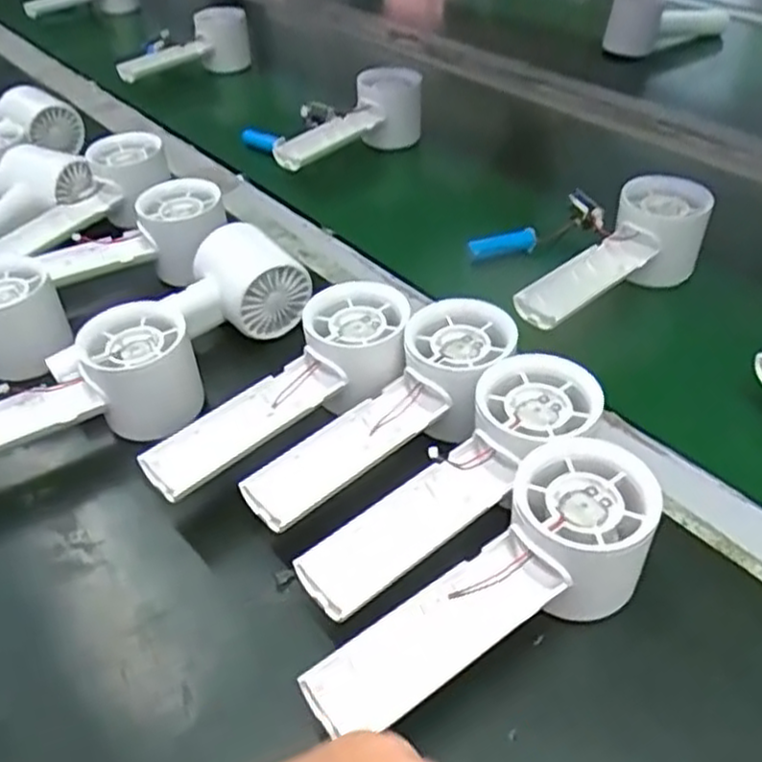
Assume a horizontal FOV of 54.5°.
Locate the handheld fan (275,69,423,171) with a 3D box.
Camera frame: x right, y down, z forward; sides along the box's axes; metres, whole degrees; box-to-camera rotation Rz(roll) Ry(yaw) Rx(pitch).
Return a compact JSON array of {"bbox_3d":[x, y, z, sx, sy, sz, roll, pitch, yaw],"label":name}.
[{"bbox_3d":[-0.031,-0.226,0.654,0.159,0.058,0.049,-28,47,-25],"label":"handheld fan"}]

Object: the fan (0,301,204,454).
[{"bbox_3d":[-0.175,0.016,0.391,0.157,0.061,0.057,-21,44,-18],"label":"fan"}]

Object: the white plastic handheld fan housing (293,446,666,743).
[{"bbox_3d":[0.047,0.084,0.302,0.156,0.048,0.059,-32,47,-11],"label":"white plastic handheld fan housing"}]

